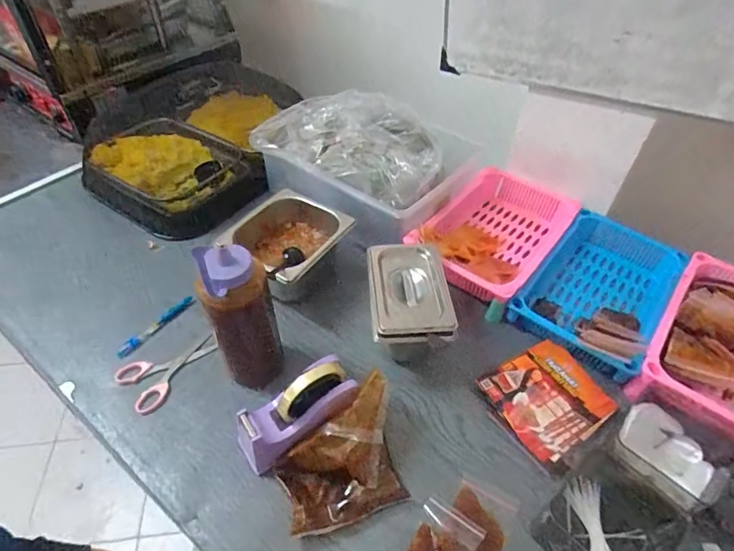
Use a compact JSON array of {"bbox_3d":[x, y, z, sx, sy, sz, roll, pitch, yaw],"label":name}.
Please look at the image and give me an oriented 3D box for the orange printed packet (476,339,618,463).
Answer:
[{"bbox_3d":[0.256,0.168,0.654,0.156,0.016,0.136,-23,52,-22],"label":"orange printed packet"}]

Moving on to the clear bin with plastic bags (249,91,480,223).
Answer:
[{"bbox_3d":[0.002,-0.233,0.883,0.333,0.140,0.298,27,52,22],"label":"clear bin with plastic bags"}]

